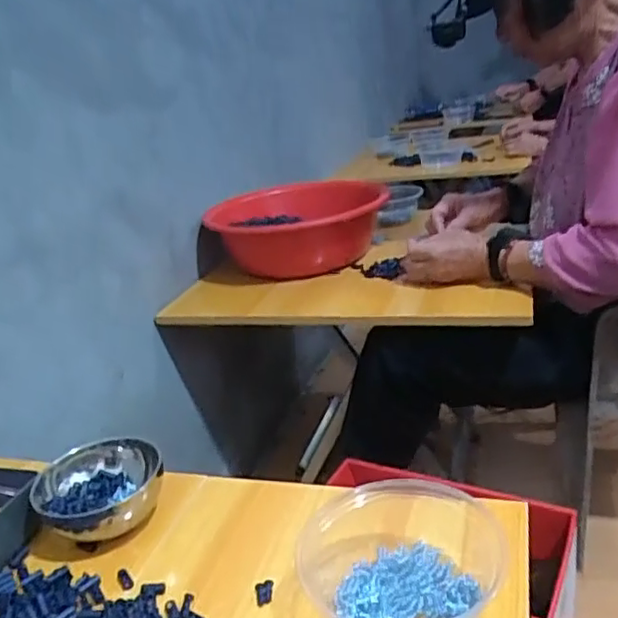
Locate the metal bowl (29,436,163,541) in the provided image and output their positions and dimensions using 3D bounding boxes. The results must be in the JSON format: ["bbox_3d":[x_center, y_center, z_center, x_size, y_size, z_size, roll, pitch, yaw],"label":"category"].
[{"bbox_3d":[-0.185,0.165,0.569,0.110,0.061,0.110,-7,22,3],"label":"metal bowl"}]

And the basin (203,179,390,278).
[{"bbox_3d":[-0.020,-0.147,1.186,0.306,0.118,0.314,-7,22,3],"label":"basin"}]

